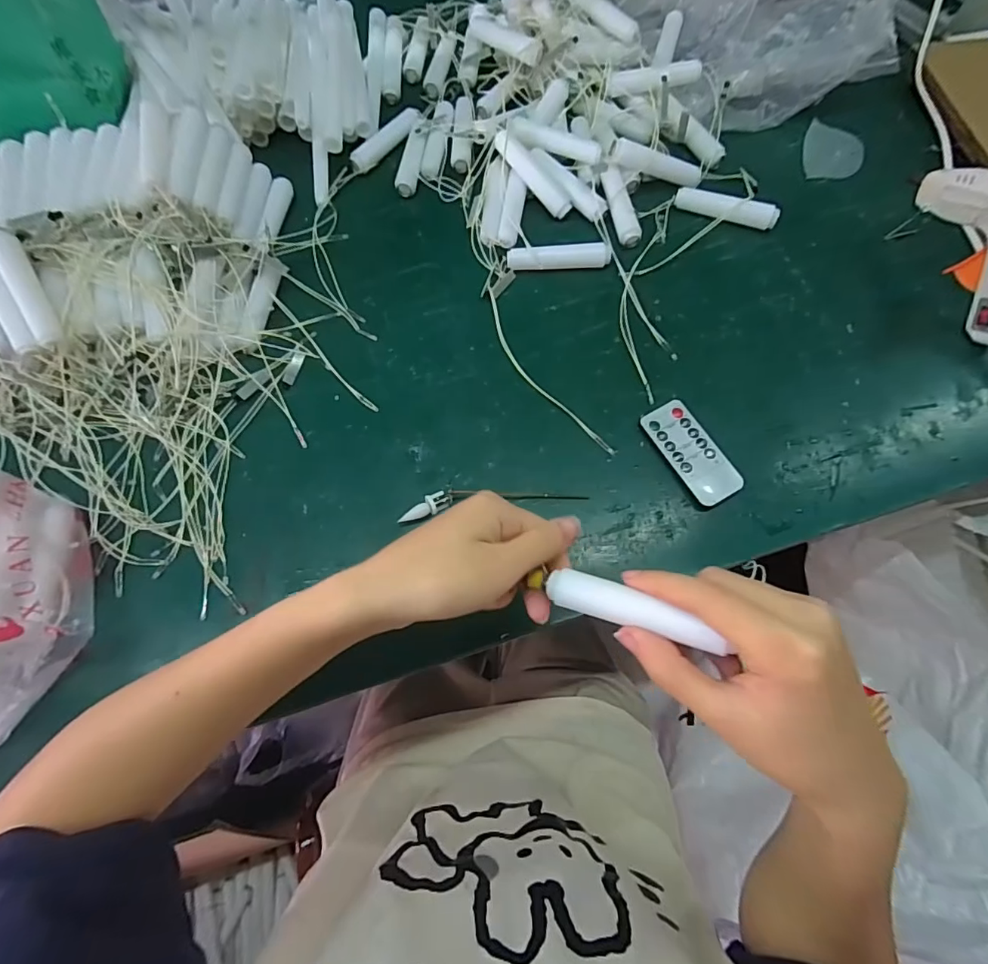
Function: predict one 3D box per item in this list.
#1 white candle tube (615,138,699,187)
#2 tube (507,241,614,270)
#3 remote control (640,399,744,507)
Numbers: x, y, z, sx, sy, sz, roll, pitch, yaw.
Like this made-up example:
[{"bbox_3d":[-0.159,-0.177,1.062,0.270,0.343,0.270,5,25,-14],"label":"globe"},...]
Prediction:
[{"bbox_3d":[0.150,-0.288,0.452,0.087,0.019,0.013,8,71,-15],"label":"white candle tube"},{"bbox_3d":[0.056,-0.194,0.432,0.087,0.016,0.019,-5,70,-1],"label":"tube"},{"bbox_3d":[0.148,-0.023,0.374,0.039,0.010,0.083,-27,72,-8],"label":"remote control"}]

